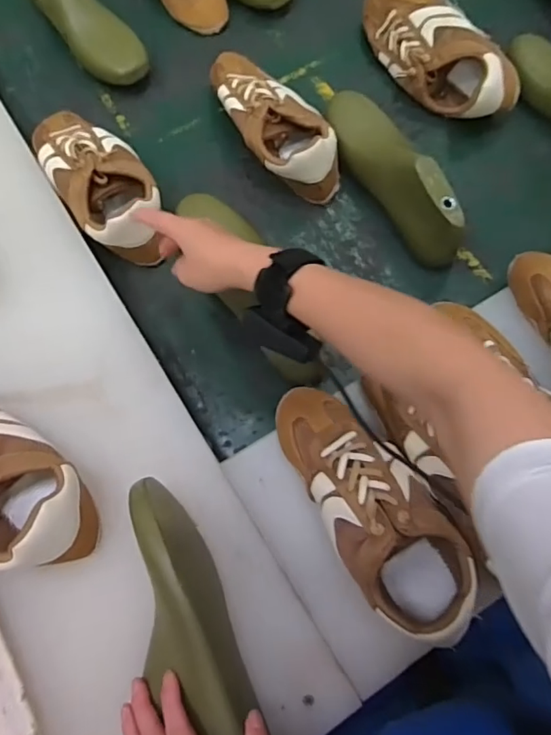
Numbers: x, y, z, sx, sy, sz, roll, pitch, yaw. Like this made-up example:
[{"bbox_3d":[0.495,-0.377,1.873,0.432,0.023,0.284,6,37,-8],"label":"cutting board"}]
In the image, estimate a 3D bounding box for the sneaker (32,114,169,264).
[{"bbox_3d":[-0.209,-0.224,0.636,0.097,0.075,0.240,-32,75,-11],"label":"sneaker"}]

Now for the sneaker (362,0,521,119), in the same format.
[{"bbox_3d":[0.205,-0.422,0.716,0.090,0.081,0.254,-38,76,-12],"label":"sneaker"}]

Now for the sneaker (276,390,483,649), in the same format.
[{"bbox_3d":[0.083,0.117,0.487,0.089,0.077,0.235,-26,73,-10],"label":"sneaker"}]

